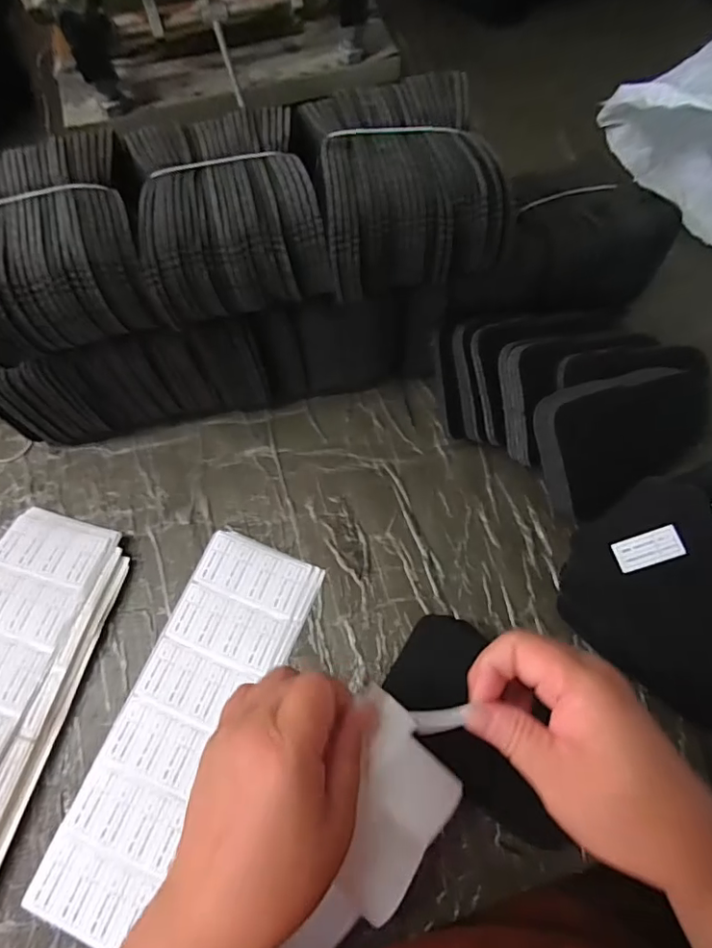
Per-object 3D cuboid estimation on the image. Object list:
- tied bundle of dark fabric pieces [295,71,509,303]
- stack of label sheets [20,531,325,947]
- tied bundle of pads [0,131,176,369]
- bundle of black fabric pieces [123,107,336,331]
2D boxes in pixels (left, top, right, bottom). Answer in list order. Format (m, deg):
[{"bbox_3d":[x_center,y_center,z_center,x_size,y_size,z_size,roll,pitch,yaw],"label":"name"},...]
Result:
[{"bbox_3d":[0.031,-0.194,0.368,0.118,0.061,0.131,-9,67,-4],"label":"tied bundle of dark fabric pieces"},{"bbox_3d":[-0.114,0.164,0.365,0.086,0.012,0.253,21,69,9],"label":"stack of label sheets"},{"bbox_3d":[-0.193,-0.151,0.351,0.115,0.054,0.123,-14,68,-6],"label":"tied bundle of pads"},{"bbox_3d":[-0.085,-0.177,0.362,0.109,0.054,0.127,-11,67,-5],"label":"bundle of black fabric pieces"}]

